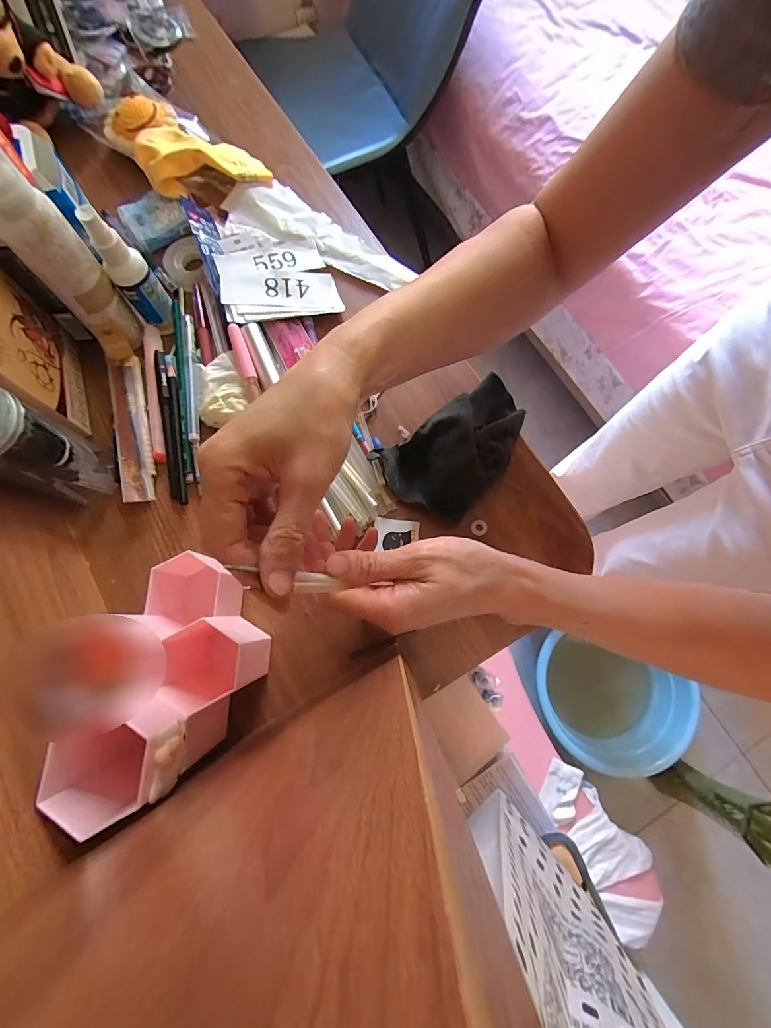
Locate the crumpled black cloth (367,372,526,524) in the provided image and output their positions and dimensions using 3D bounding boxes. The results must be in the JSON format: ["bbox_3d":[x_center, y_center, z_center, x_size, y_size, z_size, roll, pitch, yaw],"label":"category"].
[{"bbox_3d":[0.071,-0.060,0.362,0.146,0.026,0.088,-37,79,-8],"label":"crumpled black cloth"}]

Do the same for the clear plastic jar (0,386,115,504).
[{"bbox_3d":[-0.274,-0.052,0.309,0.044,0.104,0.052,-15,77,-3],"label":"clear plastic jar"}]

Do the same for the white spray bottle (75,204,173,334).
[{"bbox_3d":[-0.223,-0.210,0.354,0.027,0.103,0.032,40,80,9],"label":"white spray bottle"}]

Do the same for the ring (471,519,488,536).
[{"bbox_3d":[0.084,0.012,0.360,0.014,0.004,0.015,0,76,0],"label":"ring"}]

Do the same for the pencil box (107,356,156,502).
[{"bbox_3d":[-0.233,-0.079,0.368,0.026,0.012,0.141,-12,77,-3],"label":"pencil box"}]

